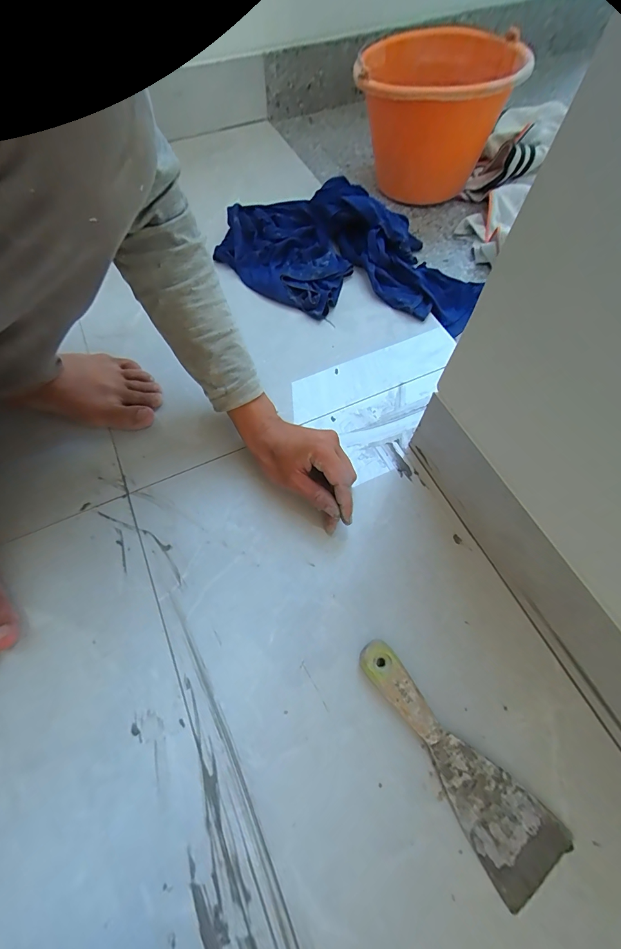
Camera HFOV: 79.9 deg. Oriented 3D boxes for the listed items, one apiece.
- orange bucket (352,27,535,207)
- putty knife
[{"bbox_3d":[0.200,-0.597,0.627,0.235,0.170,0.291,14,66,7],"label":"orange bucket"},{"bbox_3d":[0.120,0.232,0.312,0.065,0.025,0.204,-33,69,-14],"label":"putty knife"}]

